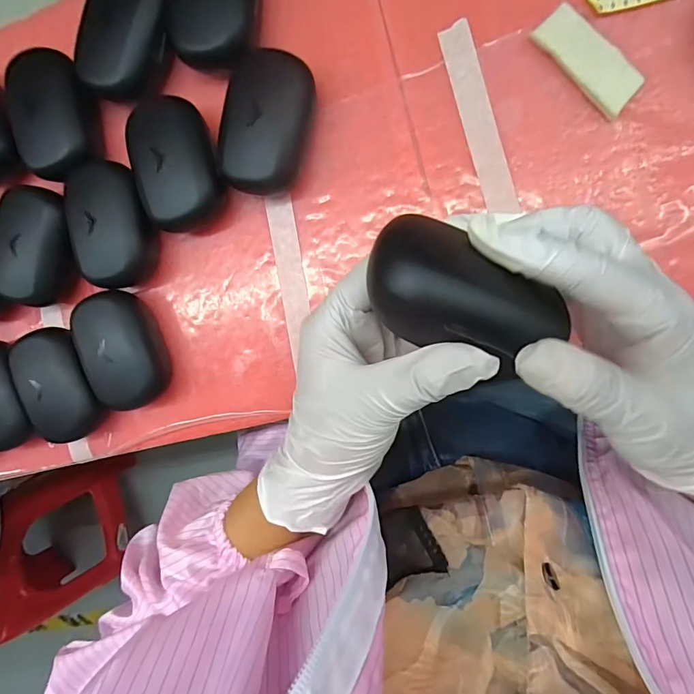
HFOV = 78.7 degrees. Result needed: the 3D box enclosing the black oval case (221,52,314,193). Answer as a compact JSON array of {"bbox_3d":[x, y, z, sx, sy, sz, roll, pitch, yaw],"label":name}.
[{"bbox_3d":[-0.051,-0.143,0.277,0.057,0.038,0.084,8,97,11],"label":"black oval case"}]

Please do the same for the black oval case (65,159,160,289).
[{"bbox_3d":[-0.168,-0.087,0.307,0.058,0.040,0.086,-14,93,12],"label":"black oval case"}]

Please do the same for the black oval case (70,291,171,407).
[{"bbox_3d":[-0.165,0.003,0.314,0.056,0.036,0.086,-18,92,13],"label":"black oval case"}]

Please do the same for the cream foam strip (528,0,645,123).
[{"bbox_3d":[0.142,-0.169,0.249,0.024,0.013,0.068,-43,85,11],"label":"cream foam strip"}]

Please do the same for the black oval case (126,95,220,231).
[{"bbox_3d":[-0.117,-0.125,0.294,0.057,0.041,0.084,-15,92,12],"label":"black oval case"}]

